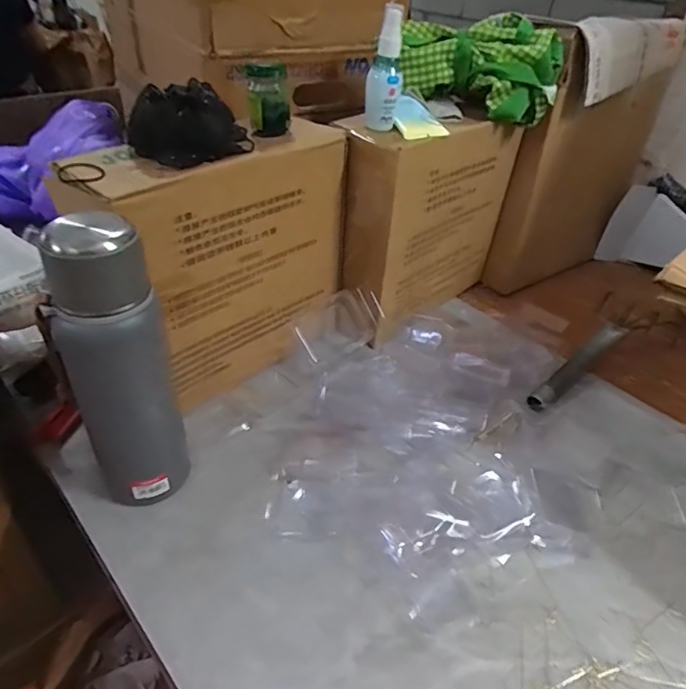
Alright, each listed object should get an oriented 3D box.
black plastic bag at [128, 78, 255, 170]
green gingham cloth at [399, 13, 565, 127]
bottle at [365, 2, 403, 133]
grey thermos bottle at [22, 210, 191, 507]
[{"bbox_3d":[-0.145,-0.206,0.487,0.086,0.058,0.084,33,46,31],"label":"black plastic bag"},{"bbox_3d":[0.166,-0.345,0.650,0.200,0.092,0.097,9,38,5],"label":"green gingham cloth"},{"bbox_3d":[0.046,-0.290,0.555,0.034,0.117,0.032,10,39,7],"label":"bottle"},{"bbox_3d":[-0.184,0.030,0.440,0.079,0.272,0.066,-15,44,-25],"label":"grey thermos bottle"}]

